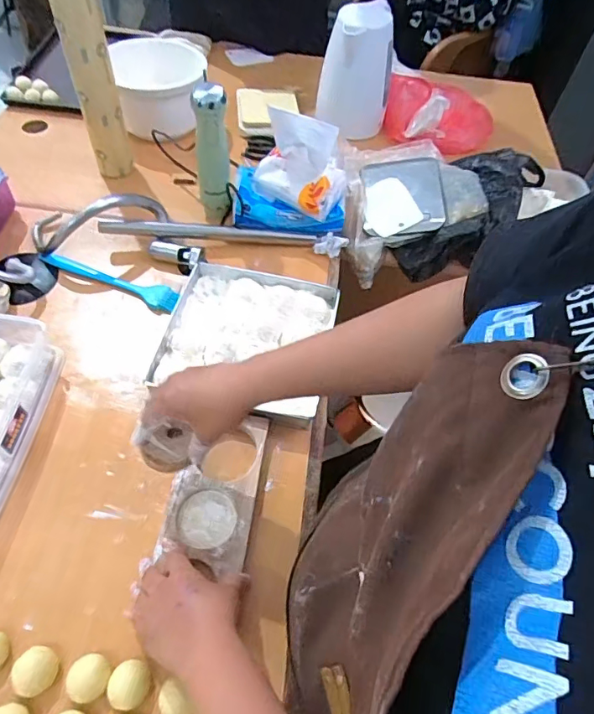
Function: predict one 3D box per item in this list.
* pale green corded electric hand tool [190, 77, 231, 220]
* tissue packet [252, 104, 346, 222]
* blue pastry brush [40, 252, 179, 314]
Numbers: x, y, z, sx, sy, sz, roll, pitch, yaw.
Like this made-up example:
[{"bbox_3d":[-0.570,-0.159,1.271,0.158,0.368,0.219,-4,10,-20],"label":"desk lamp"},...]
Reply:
[{"bbox_3d":[-0.136,-0.326,0.782,0.053,0.211,0.053,-7,56,-9],"label":"pale green corded electric hand tool"},{"bbox_3d":[0.005,-0.315,0.765,0.139,0.135,0.068,21,56,10],"label":"tissue packet"},{"bbox_3d":[-0.298,-0.125,0.766,0.236,0.022,0.034,21,56,10],"label":"blue pastry brush"}]

